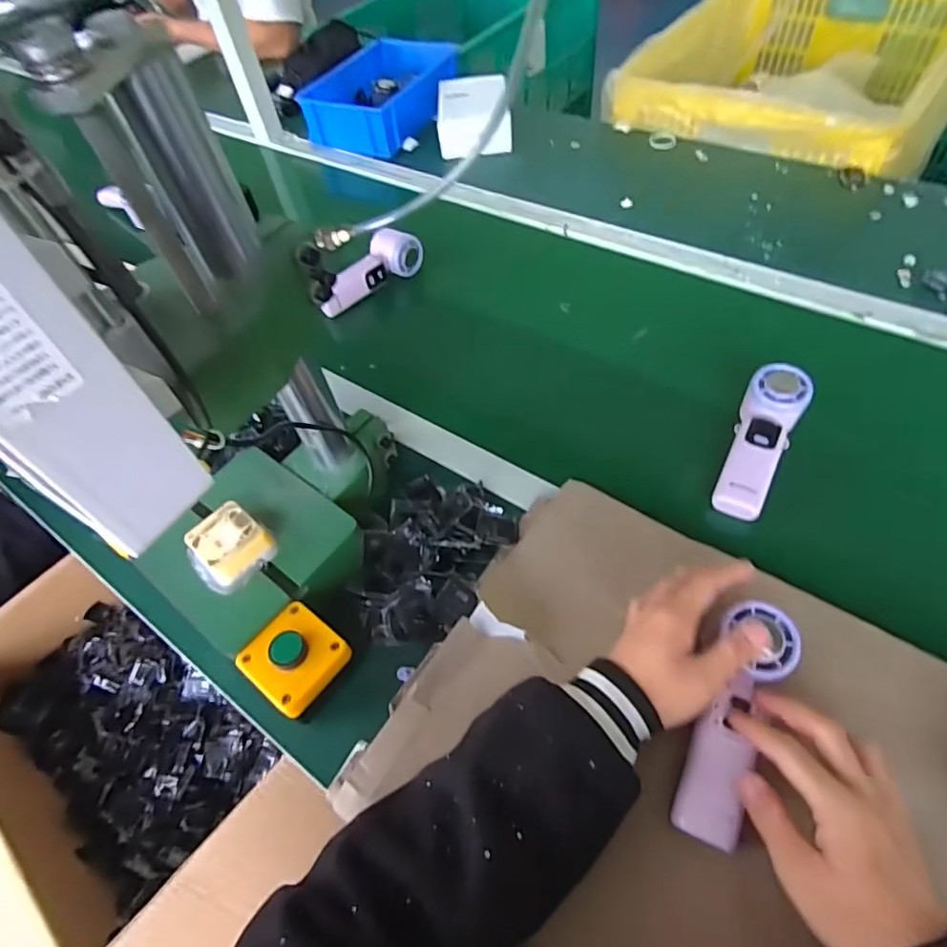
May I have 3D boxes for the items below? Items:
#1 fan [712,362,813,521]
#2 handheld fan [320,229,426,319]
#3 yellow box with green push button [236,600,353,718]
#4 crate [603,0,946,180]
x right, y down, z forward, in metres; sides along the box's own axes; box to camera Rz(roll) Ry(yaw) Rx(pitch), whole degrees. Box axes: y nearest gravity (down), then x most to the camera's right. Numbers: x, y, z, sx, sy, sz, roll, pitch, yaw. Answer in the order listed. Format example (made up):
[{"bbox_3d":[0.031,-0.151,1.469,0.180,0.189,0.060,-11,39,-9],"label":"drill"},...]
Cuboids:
[{"bbox_3d":[0.284,-0.031,0.546,0.054,0.029,0.163,23,75,17],"label":"fan"},{"bbox_3d":[-0.145,-0.283,0.767,0.044,0.059,0.161,39,67,24],"label":"handheld fan"},{"bbox_3d":[-0.145,0.154,0.456,0.071,0.048,0.070,31,64,26],"label":"yellow box with green push button"},{"bbox_3d":[0.623,-0.742,1.072,0.503,0.252,0.661,31,64,26],"label":"crate"}]

